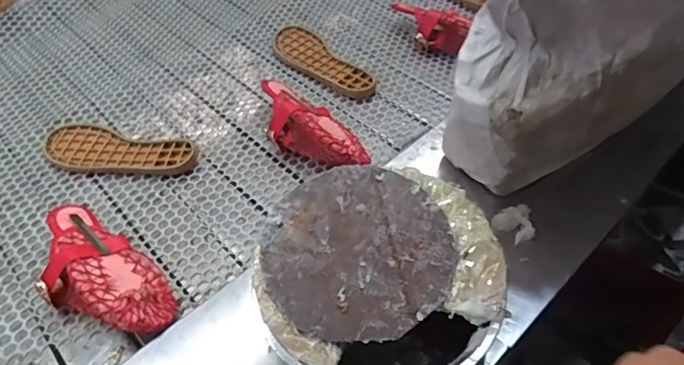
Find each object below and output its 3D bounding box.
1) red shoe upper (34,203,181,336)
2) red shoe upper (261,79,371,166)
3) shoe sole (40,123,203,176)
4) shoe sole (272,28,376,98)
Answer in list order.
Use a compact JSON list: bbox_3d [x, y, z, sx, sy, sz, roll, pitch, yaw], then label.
[{"bbox_3d":[-0.266,0.096,0.536,0.211,0.064,0.093,30,56,22],"label":"red shoe upper"},{"bbox_3d":[-0.051,-0.076,0.687,0.195,0.062,0.087,35,58,25],"label":"red shoe upper"},{"bbox_3d":[-0.312,-0.047,0.692,0.222,0.018,0.080,9,51,7],"label":"shoe sole"},{"bbox_3d":[-0.032,-0.202,0.827,0.083,0.017,0.222,-37,60,-27],"label":"shoe sole"}]

